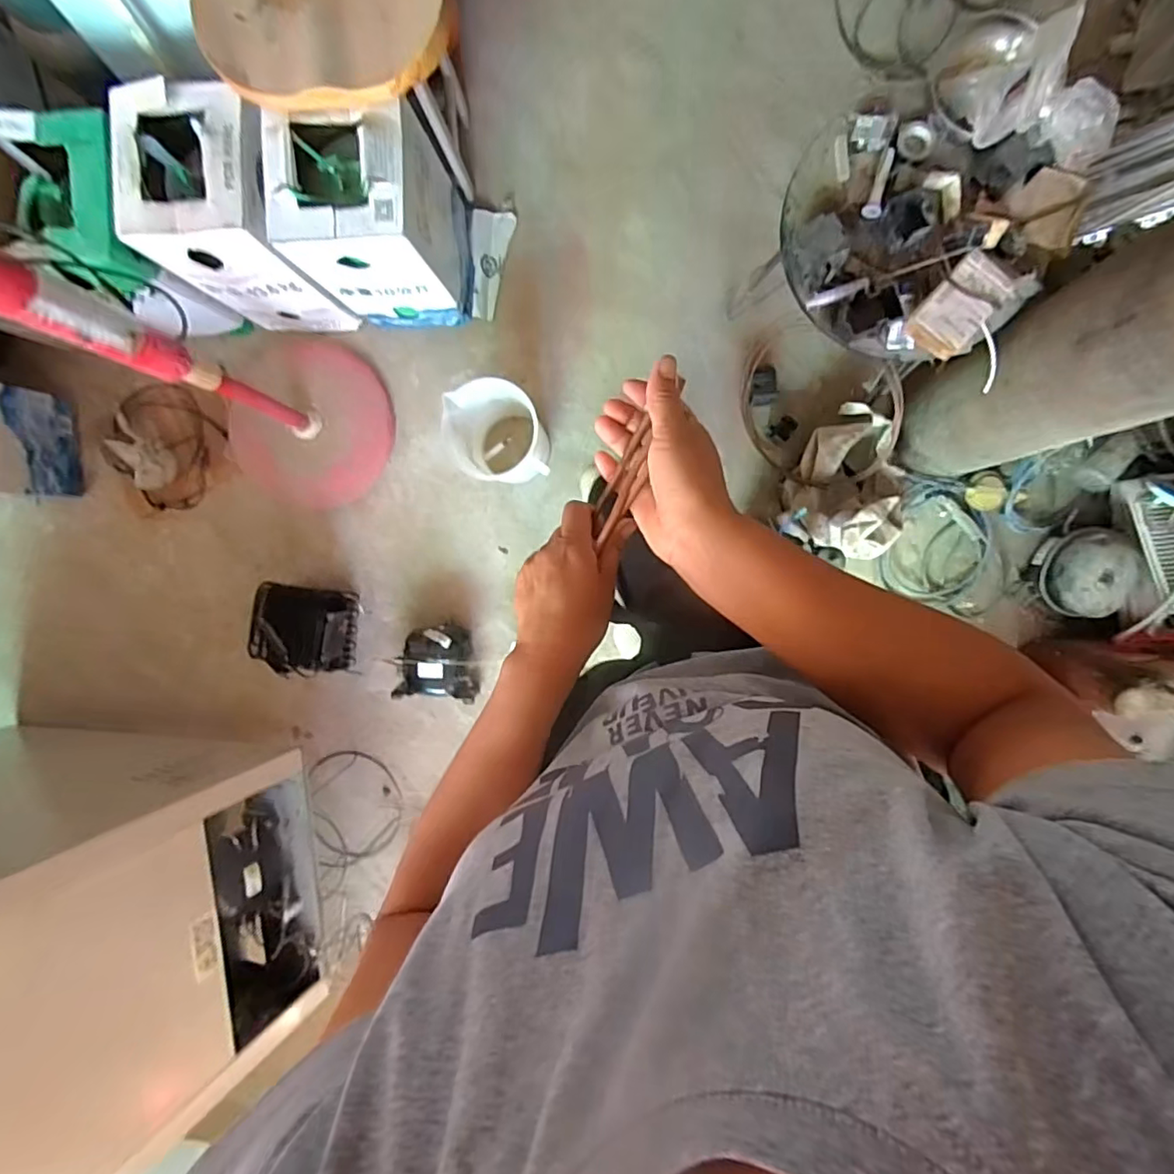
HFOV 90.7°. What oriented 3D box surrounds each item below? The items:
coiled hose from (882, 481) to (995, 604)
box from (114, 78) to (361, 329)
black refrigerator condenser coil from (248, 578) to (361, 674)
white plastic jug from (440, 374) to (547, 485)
[{"bbox_3d":[0.794,-0.099,1.301,0.225,0.030,0.251,10,103,4],"label":"coiled hose"},{"bbox_3d":[-0.674,-0.728,1.192,0.264,0.440,0.246,-1,94,5],"label":"box"},{"bbox_3d":[-0.686,0.104,1.409,0.202,0.178,0.220,10,95,4],"label":"black refrigerator condenser coil"},{"bbox_3d":[-0.184,-0.336,1.285,0.190,0.243,0.190,0,94,5],"label":"white plastic jug"}]

